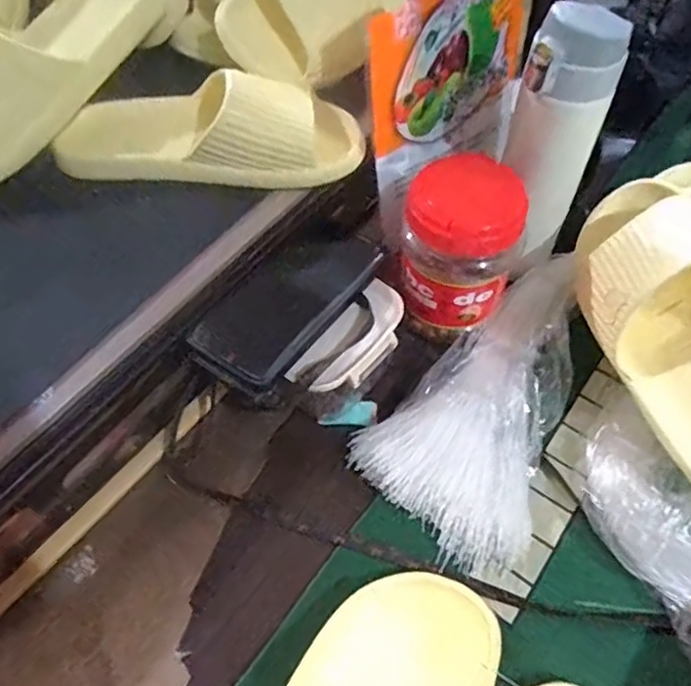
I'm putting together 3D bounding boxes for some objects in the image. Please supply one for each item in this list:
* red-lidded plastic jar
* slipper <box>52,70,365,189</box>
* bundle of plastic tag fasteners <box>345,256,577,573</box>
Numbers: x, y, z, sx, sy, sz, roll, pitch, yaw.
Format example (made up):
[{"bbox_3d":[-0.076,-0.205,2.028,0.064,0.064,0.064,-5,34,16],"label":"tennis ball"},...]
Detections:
[{"bbox_3d":[0.085,-0.070,0.487,0.090,0.126,0.073,28,61,17],"label":"red-lidded plastic jar"},{"bbox_3d":[-0.107,-0.177,0.492,0.238,0.064,0.090,-1,57,0],"label":"slipper"},{"bbox_3d":[0.130,0.039,0.481,0.127,0.052,0.254,35,63,21],"label":"bundle of plastic tag fasteners"}]

